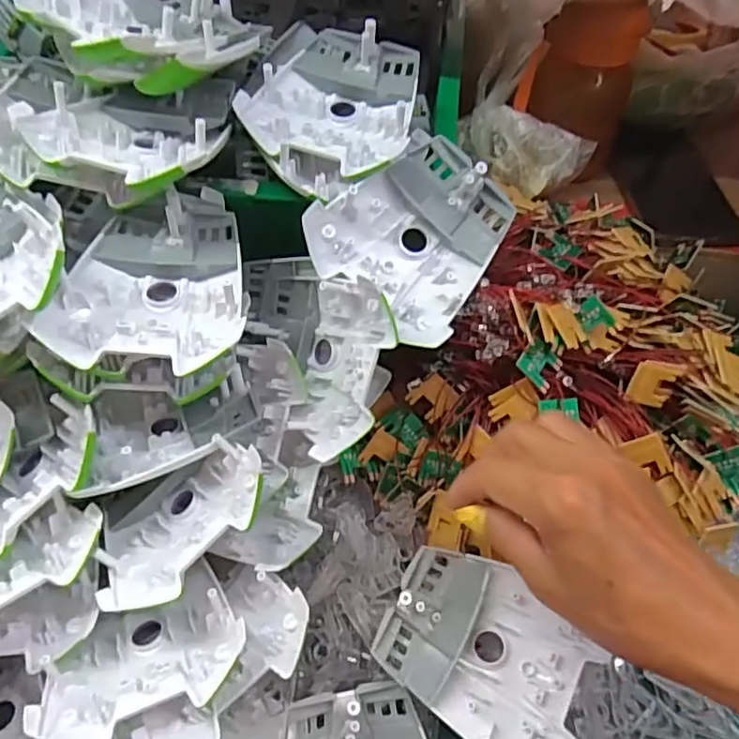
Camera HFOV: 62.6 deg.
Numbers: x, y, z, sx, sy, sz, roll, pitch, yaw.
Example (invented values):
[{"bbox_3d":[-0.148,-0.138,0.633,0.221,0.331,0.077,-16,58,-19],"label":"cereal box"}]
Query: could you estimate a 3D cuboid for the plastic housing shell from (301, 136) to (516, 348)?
[{"bbox_3d":[0.026,-0.080,0.359,0.096,0.035,0.106,40,85,-3],"label":"plastic housing shell"}]

